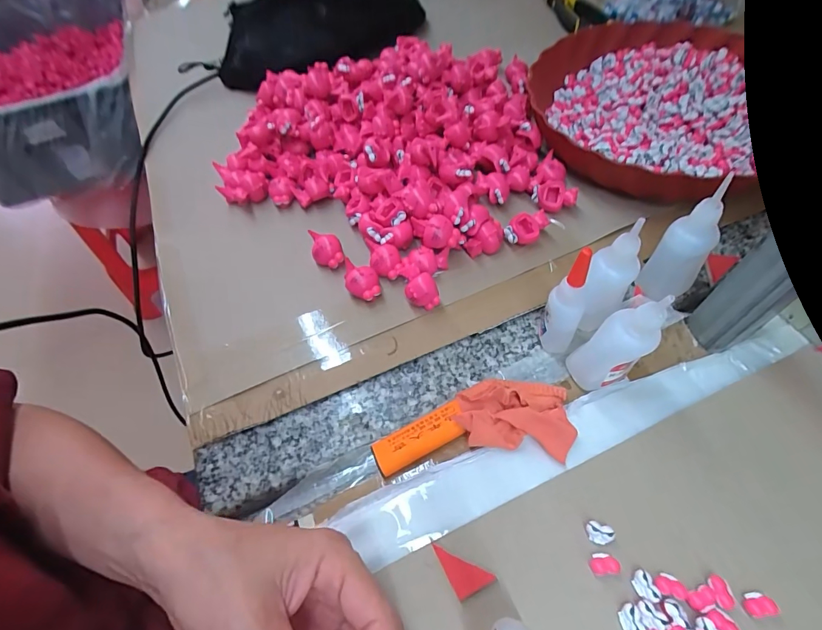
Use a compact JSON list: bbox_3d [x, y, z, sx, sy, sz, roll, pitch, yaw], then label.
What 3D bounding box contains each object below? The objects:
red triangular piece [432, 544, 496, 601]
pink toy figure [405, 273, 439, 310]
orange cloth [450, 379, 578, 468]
[{"bbox_3d":[0.026,0.142,0.229,0.034,0.008,0.016,18,59,17],"label":"red triangular piece"},{"bbox_3d":[0.008,-0.016,0.320,0.024,0.026,0.017,-15,56,-5],"label":"pink toy figure"},{"bbox_3d":[0.067,0.063,0.271,0.071,0.020,0.046,6,57,9],"label":"orange cloth"}]

